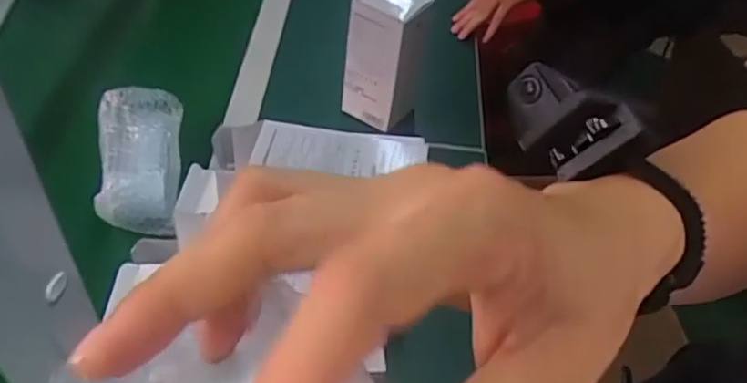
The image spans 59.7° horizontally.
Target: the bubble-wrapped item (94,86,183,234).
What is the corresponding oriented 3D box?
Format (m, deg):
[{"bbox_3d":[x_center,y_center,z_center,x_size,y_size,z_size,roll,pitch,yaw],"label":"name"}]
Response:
[{"bbox_3d":[-0.257,-0.039,0.718,0.086,0.068,0.166,-6,49,-11],"label":"bubble-wrapped item"}]

